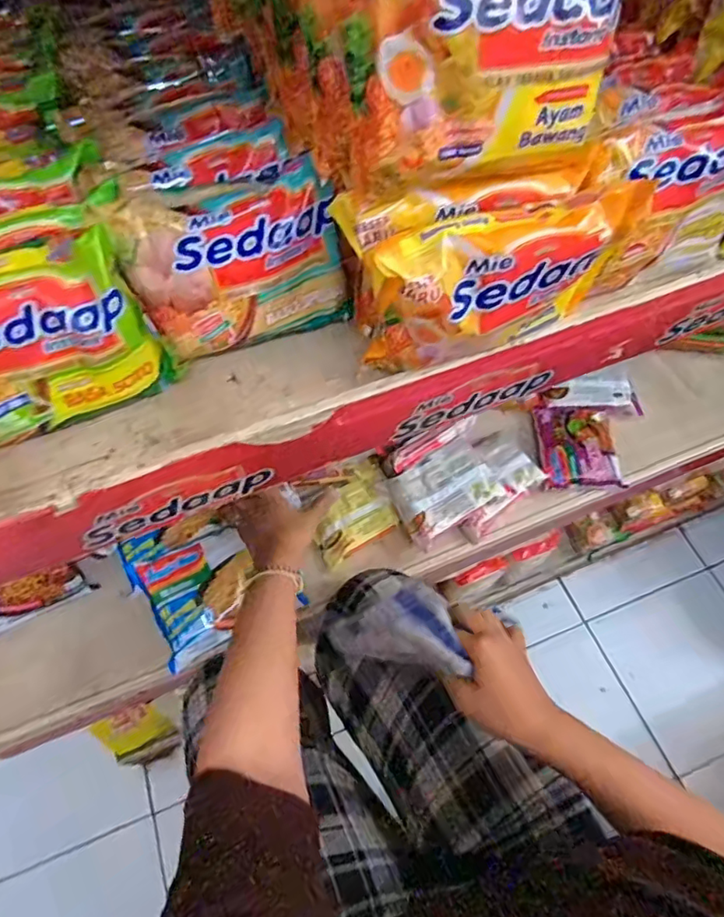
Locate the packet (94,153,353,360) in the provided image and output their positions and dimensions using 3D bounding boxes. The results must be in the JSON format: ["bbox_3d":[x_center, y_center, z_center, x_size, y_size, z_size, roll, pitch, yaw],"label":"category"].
[{"bbox_3d":[-0.073,-0.113,0.332,0.122,0.093,0.029,-22,44,-12],"label":"packet"}]

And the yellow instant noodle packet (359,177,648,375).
[{"bbox_3d":[0.081,-0.093,0.309,0.151,0.083,0.030,-15,62,-6],"label":"yellow instant noodle packet"}]

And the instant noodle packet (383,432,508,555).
[{"bbox_3d":[0.107,0.039,0.706,0.126,0.043,0.097,-23,63,-10],"label":"instant noodle packet"}]

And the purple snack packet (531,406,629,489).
[{"bbox_3d":[0.294,-0.021,0.761,0.096,0.025,0.128,0,61,2],"label":"purple snack packet"}]

